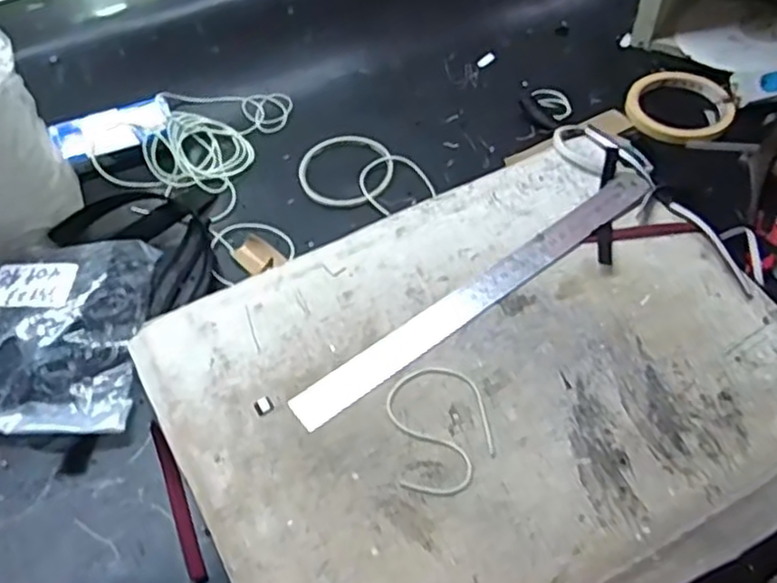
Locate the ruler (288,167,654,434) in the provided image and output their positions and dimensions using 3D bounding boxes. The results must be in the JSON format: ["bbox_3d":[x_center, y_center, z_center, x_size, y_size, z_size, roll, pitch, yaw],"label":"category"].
[{"bbox_3d":[0.072,-0.003,0.500,0.325,0.005,0.028,-33,60,-19],"label":"ruler"}]

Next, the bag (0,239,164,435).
[{"bbox_3d":[-0.263,0.025,0.503,0.166,0.033,0.160,-2,53,3],"label":"bag"}]

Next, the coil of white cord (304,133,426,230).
[{"bbox_3d":[-0.038,-0.112,0.613,0.083,0.005,0.090,-2,53,3],"label":"coil of white cord"}]

